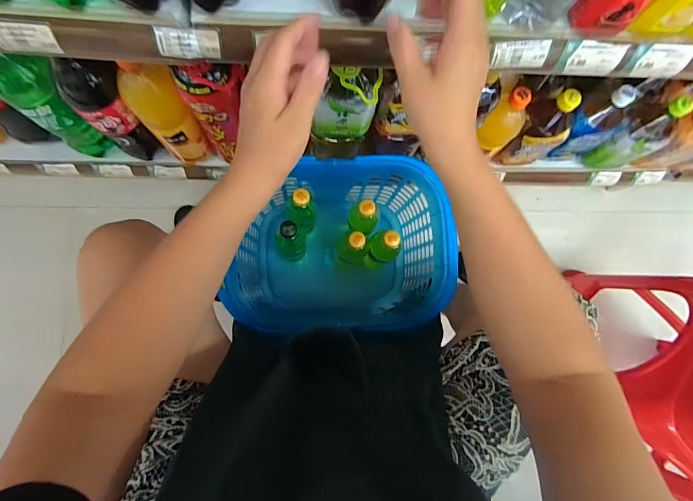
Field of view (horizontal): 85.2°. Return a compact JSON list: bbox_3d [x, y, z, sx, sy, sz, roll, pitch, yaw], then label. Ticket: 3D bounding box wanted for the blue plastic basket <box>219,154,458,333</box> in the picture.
[{"bbox_3d":[-0.024,-0.005,0.789,0.395,0.279,0.297,-2,83,-5],"label":"blue plastic basket"}]

